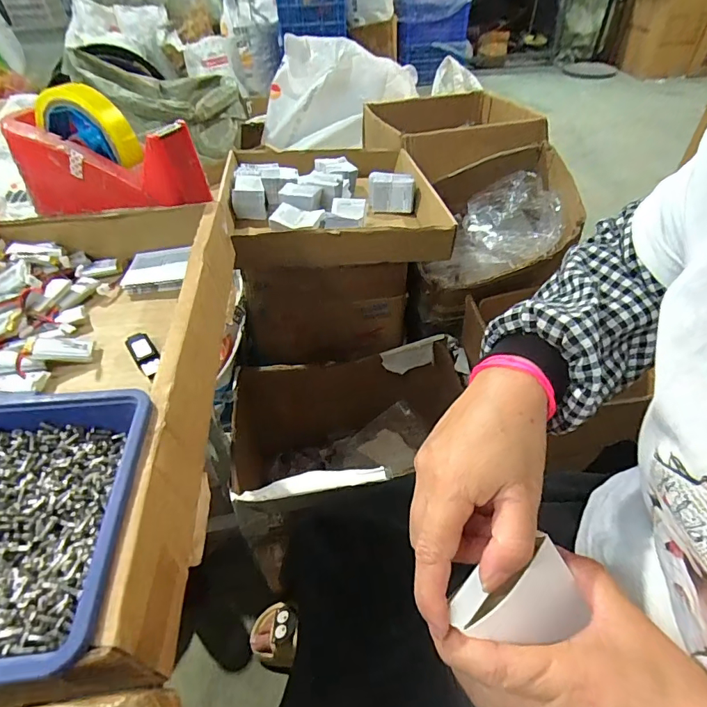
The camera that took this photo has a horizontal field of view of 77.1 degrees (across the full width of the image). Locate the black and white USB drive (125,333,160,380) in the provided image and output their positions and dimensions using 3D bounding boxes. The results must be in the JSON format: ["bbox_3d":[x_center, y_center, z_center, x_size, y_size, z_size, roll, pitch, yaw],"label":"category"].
[{"bbox_3d":[-0.149,0.001,0.318,0.016,0.009,0.053,-28,50,-24],"label":"black and white USB drive"}]

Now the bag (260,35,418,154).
[{"bbox_3d":[-0.035,-0.759,1.312,0.470,0.267,0.190,-15,46,-13],"label":"bag"}]

